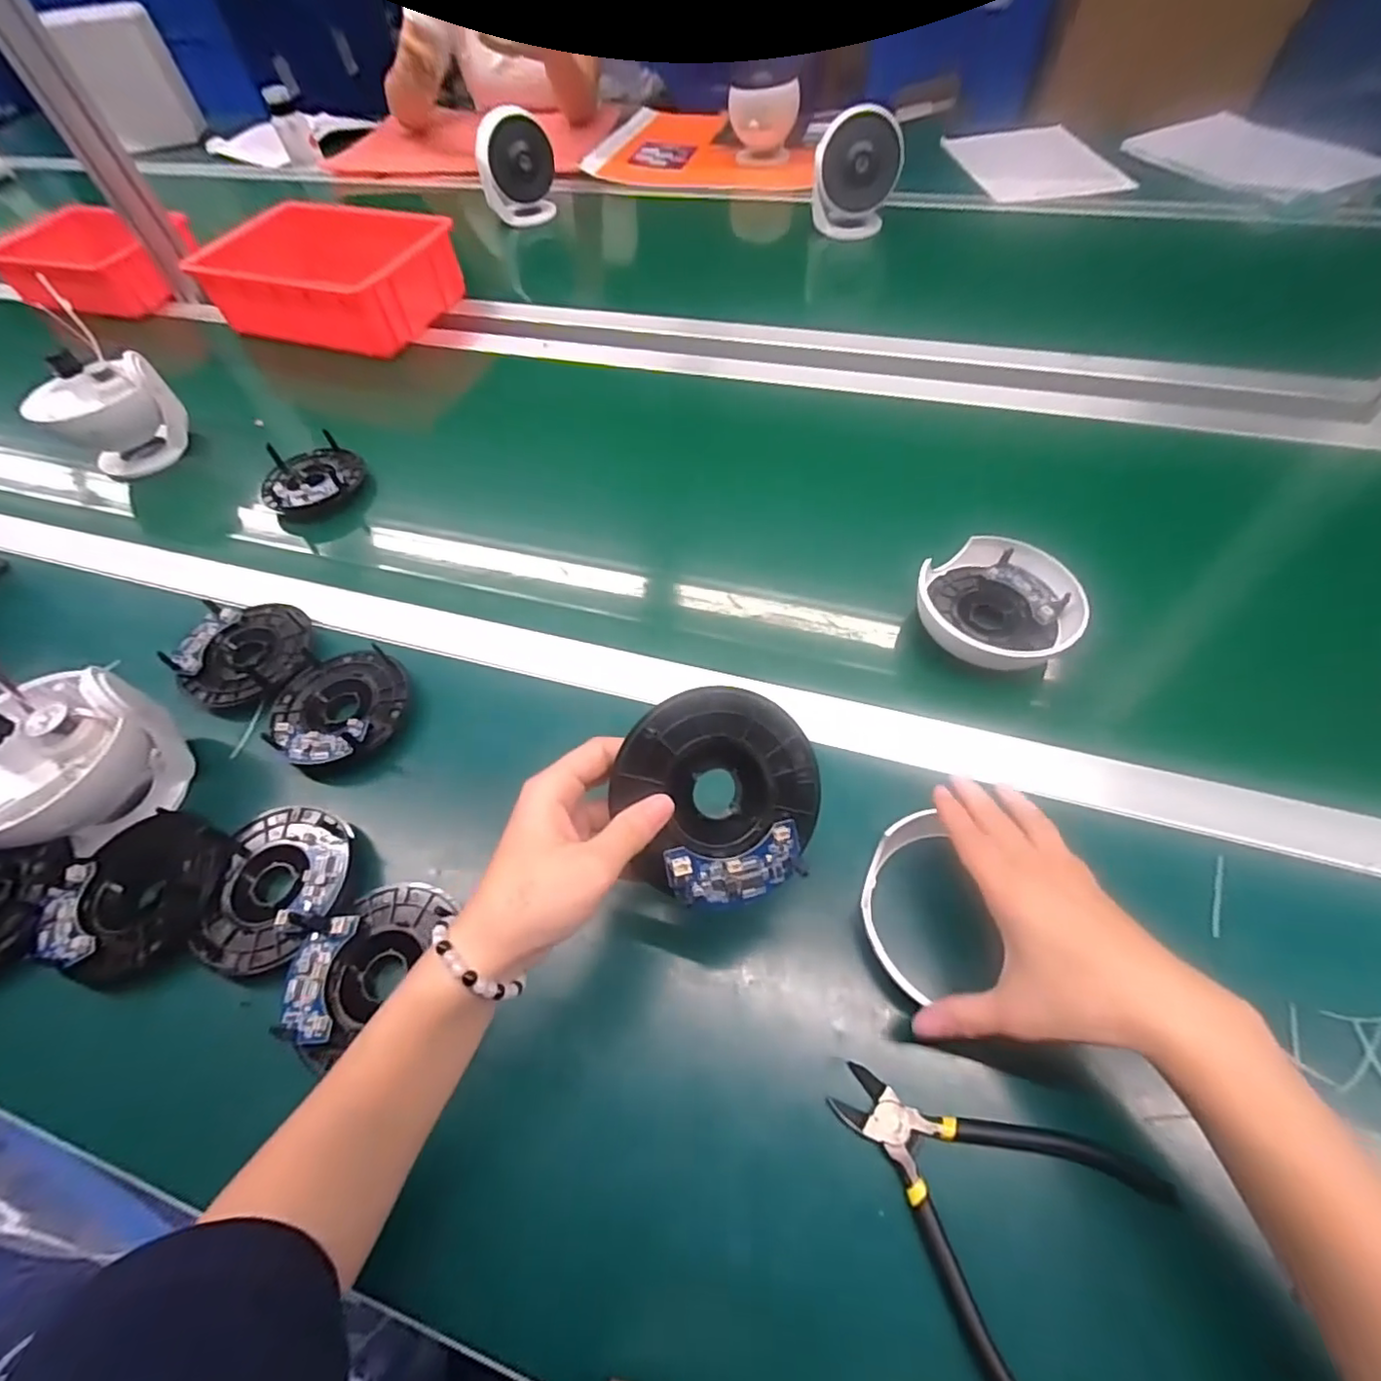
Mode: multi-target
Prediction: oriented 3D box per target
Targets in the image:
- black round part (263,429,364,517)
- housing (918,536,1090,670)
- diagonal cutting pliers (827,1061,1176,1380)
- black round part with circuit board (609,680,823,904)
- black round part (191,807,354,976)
[{"bbox_3d":[-0.390,-0.223,0.619,0.095,0.029,0.093,-2,57,3],"label":"black round part"},{"bbox_3d":[0.241,-0.066,0.473,0.121,0.035,0.114,22,62,18],"label":"housing"},{"bbox_3d":[0.138,0.240,0.289,0.139,0.010,0.117,35,66,24],"label":"diagonal cutting pliers"},{"bbox_3d":[0.016,0.050,0.296,0.096,0.014,0.101,1,83,-13],"label":"black round part with circuit board"},{"bbox_3d":[-0.261,0.118,0.377,0.085,0.022,0.102,-8,57,0],"label":"black round part"}]

